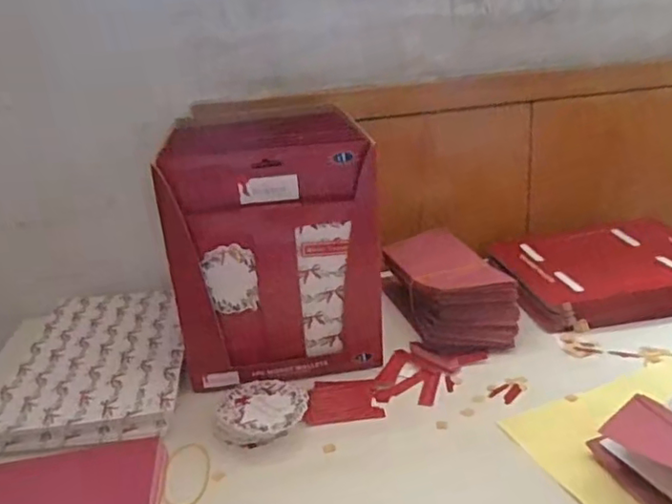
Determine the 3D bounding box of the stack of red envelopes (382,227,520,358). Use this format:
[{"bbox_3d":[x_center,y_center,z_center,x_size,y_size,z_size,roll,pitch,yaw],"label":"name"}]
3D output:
[{"bbox_3d":[0.130,0.045,0.703,0.110,0.082,0.188,-10,21,-13],"label":"stack of red envelopes"}]

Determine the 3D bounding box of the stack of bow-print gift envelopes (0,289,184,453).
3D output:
[{"bbox_3d":[-0.254,0.118,0.656,0.170,0.039,0.263,-7,21,-5],"label":"stack of bow-print gift envelopes"}]

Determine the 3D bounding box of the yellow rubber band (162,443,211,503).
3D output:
[{"bbox_3d":[-0.127,0.188,0.498,0.039,0.004,0.073,-2,24,-7],"label":"yellow rubber band"}]

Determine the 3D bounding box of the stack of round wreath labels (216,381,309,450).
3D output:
[{"bbox_3d":[-0.068,0.151,0.545,0.080,0.026,0.075,2,22,17],"label":"stack of round wreath labels"}]

